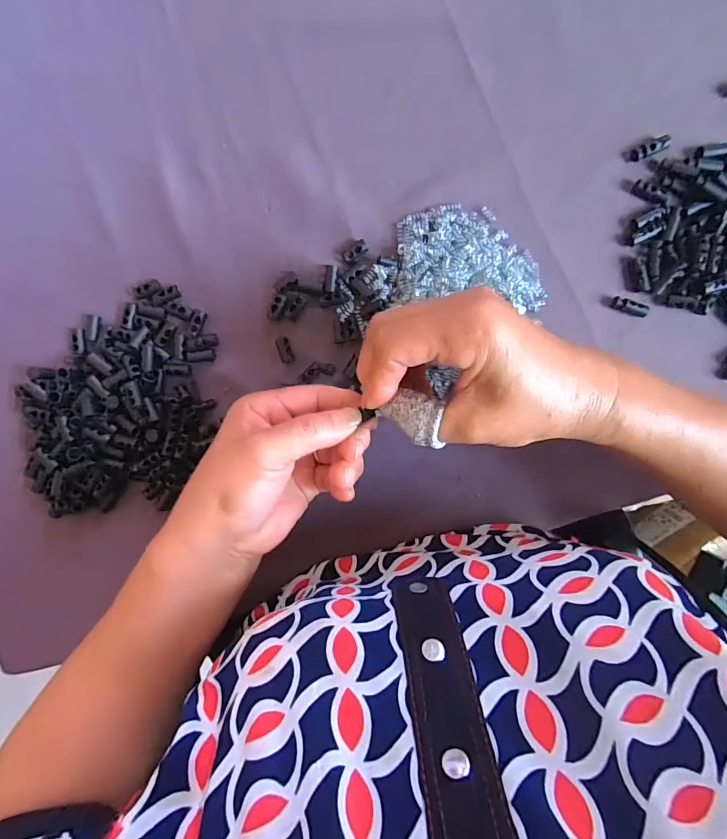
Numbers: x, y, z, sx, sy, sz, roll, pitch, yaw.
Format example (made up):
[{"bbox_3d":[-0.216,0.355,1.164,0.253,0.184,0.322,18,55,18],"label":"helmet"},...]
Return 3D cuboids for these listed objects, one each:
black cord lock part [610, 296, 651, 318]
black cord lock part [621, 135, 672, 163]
[{"bbox_3d":[0.191,-0.081,0.318,0.024,0.009,0.010,19,94,0],"label":"black cord lock part"},{"bbox_3d":[0.198,-0.189,0.308,0.030,0.007,0.013,-23,93,3],"label":"black cord lock part"}]

